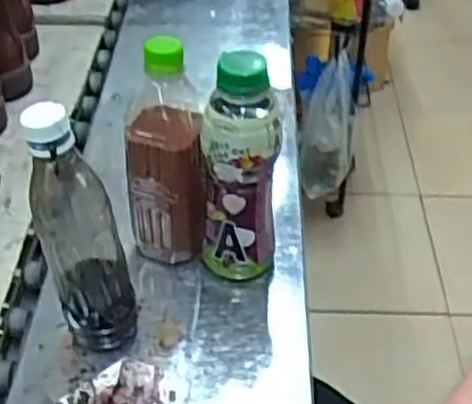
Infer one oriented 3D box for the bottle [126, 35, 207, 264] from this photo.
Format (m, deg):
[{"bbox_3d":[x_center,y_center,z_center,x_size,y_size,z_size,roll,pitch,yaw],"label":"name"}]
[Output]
[{"bbox_3d":[-0.059,-0.039,0.640,0.063,0.204,0.068,-1,42,-4],"label":"bottle"}]

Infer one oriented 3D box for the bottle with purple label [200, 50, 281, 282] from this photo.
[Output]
[{"bbox_3d":[0.002,-0.021,0.620,0.055,0.201,0.055,-7,43,-10],"label":"bottle with purple label"}]

